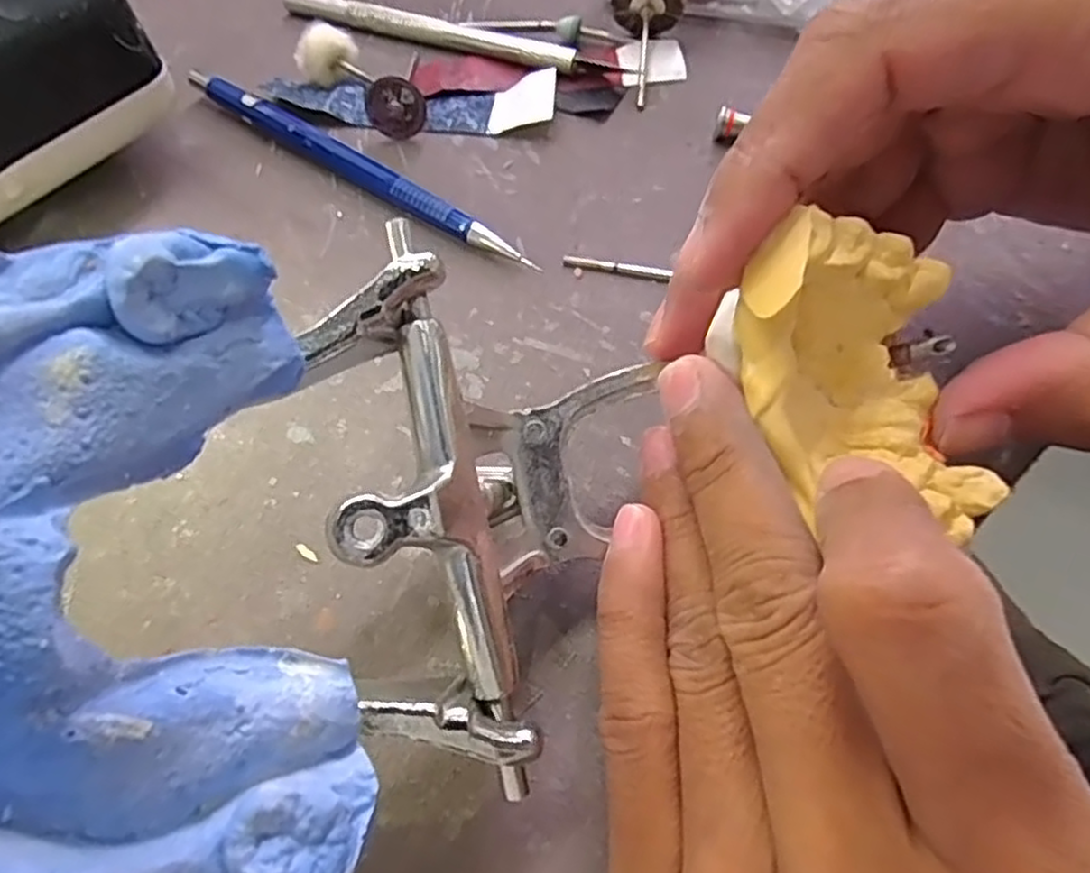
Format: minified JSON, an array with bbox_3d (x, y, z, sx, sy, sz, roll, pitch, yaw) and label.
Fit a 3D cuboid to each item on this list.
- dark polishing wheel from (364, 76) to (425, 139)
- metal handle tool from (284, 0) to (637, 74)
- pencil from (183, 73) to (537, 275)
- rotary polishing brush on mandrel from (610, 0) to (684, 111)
[{"bbox_3d":[-0.047,-0.103,0.226,0.018,0.018,0.005,-5,60,0],"label":"dark polishing wheel"},{"bbox_3d":[-0.035,-0.141,0.254,0.130,0.009,0.007,19,63,13],"label":"metal handle tool"},{"bbox_3d":[-0.060,-0.083,0.220,0.138,0.010,0.009,32,66,19],"label":"pencil"},{"bbox_3d":[0.033,-0.132,0.238,0.023,0.021,0.041,5,60,5],"label":"rotary polishing brush on mandrel"}]

